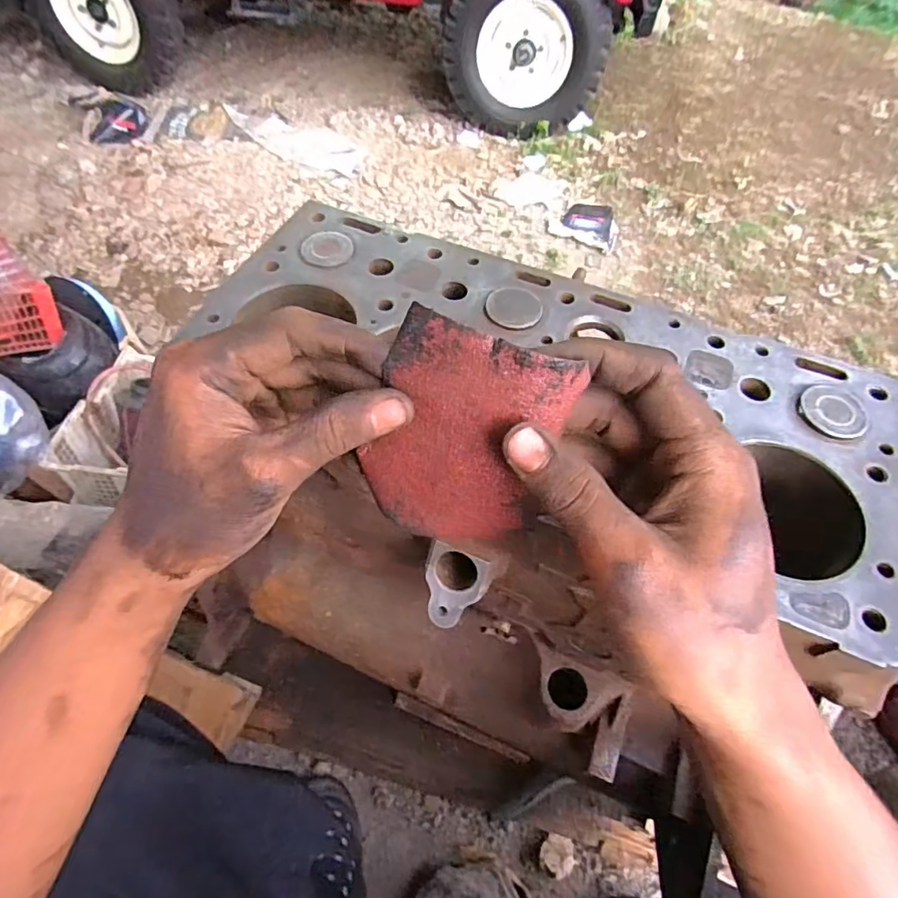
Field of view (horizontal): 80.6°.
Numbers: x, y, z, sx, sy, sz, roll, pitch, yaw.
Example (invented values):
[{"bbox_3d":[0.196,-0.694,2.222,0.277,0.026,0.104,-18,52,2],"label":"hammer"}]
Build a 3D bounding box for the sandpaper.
[{"bbox_3d":[0.004,-0.003,0.216,0.069,0.096,0.008,22,34,6],"label":"sandpaper"}]

